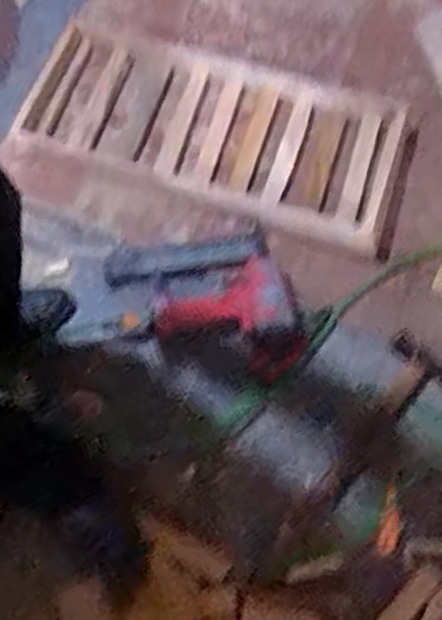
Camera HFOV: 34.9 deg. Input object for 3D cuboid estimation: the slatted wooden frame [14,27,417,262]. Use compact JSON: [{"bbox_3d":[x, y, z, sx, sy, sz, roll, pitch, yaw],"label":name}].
[{"bbox_3d":[-0.011,-0.364,1.419,0.780,0.038,0.343,17,70,6],"label":"slatted wooden frame"}]

